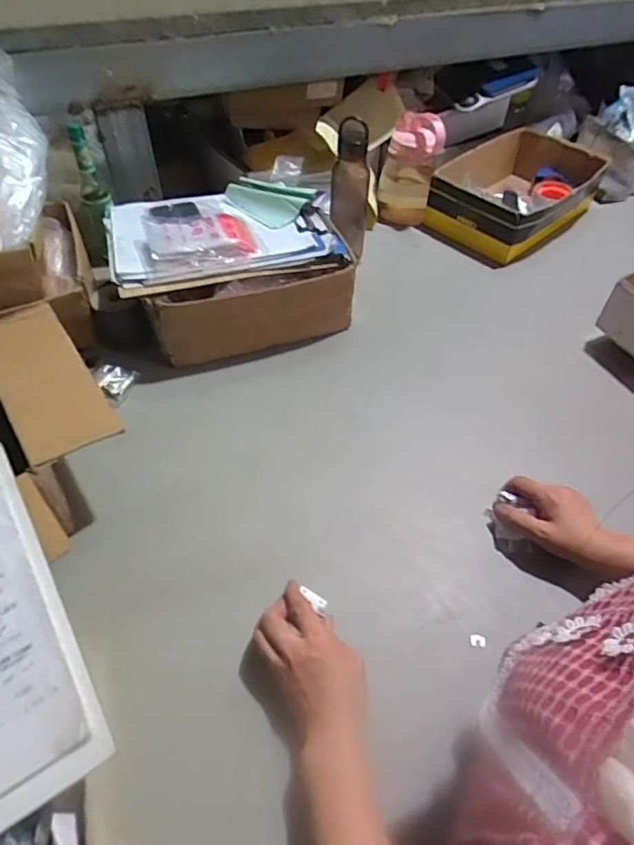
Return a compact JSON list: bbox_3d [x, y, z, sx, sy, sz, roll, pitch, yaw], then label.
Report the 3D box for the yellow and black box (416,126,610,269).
[{"bbox_3d":[0.434,-0.499,1.117,0.247,0.107,0.389,37,59,25],"label":"yellow and black box"}]

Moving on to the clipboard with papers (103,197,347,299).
[{"bbox_3d":[-0.155,-0.305,0.807,0.330,0.047,0.229,-13,52,-12],"label":"clipboard with papers"}]

